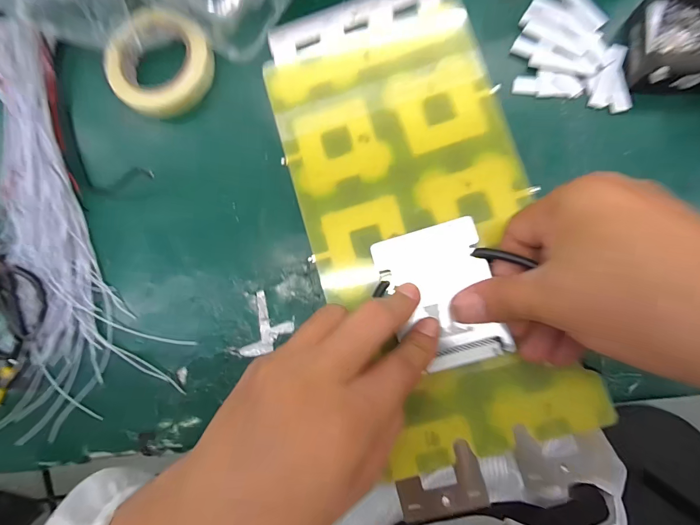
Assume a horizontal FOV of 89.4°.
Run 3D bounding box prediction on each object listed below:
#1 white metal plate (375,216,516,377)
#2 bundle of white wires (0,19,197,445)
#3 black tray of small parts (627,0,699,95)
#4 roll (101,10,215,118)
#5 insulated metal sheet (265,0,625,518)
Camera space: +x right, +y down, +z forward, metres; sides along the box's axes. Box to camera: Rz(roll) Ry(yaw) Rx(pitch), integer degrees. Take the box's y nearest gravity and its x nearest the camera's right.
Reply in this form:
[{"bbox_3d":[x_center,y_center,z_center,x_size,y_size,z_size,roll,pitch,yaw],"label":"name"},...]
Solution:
[{"bbox_3d":[0.052,0.019,0.205,0.059,0.008,0.079,-17,86,5],"label":"white metal plate"},{"bbox_3d":[-0.366,-0.038,0.400,0.203,0.025,0.460,-32,82,3],"label":"bundle of white wires"},{"bbox_3d":[0.310,-0.215,0.333,0.079,0.032,0.106,0,85,7],"label":"black tray of small parts"},{"bbox_3d":[-0.215,-0.225,0.406,0.110,0.042,0.112,-1,85,7],"label":"roll"},{"bbox_3d":[0.044,-0.021,0.221,0.138,0.004,0.326,-16,82,5],"label":"insulated metal sheet"}]

